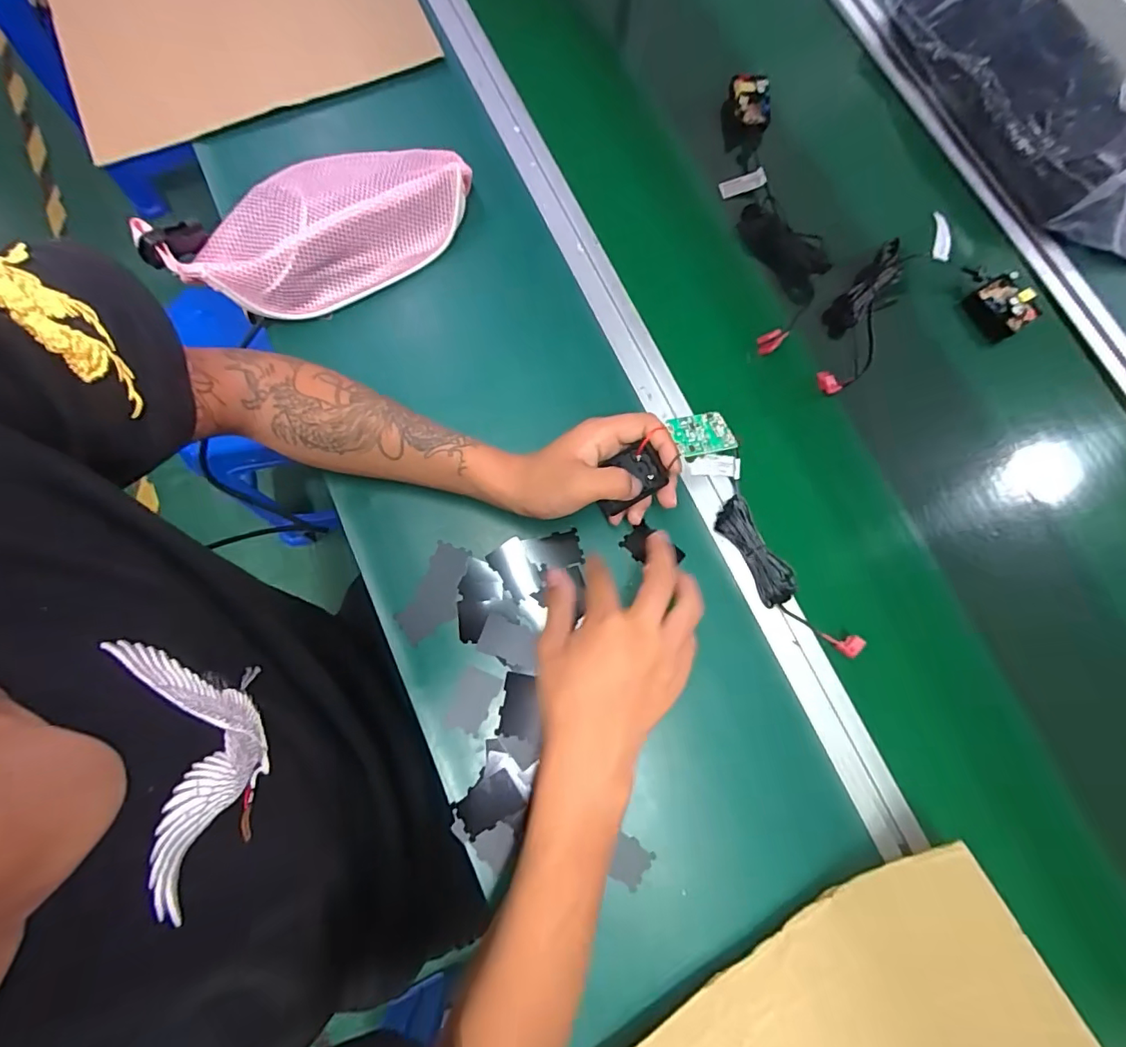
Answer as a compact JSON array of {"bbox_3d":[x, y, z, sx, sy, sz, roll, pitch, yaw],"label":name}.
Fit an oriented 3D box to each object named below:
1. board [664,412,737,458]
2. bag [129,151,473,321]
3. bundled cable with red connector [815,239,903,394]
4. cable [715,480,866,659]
[{"bbox_3d":[0.107,-0.068,0.404,0.052,0.004,0.034,-11,69,-21],"label":"board"},{"bbox_3d":[-0.219,-0.279,0.494,0.285,0.081,0.109,-32,79,-8],"label":"bag"},{"bbox_3d":[0.300,-0.207,0.531,0.058,0.033,0.172,16,76,3],"label":"bundled cable with red connector"},{"bbox_3d":[0.191,0.048,0.465,0.042,0.017,0.171,-32,79,-8],"label":"cable"}]

